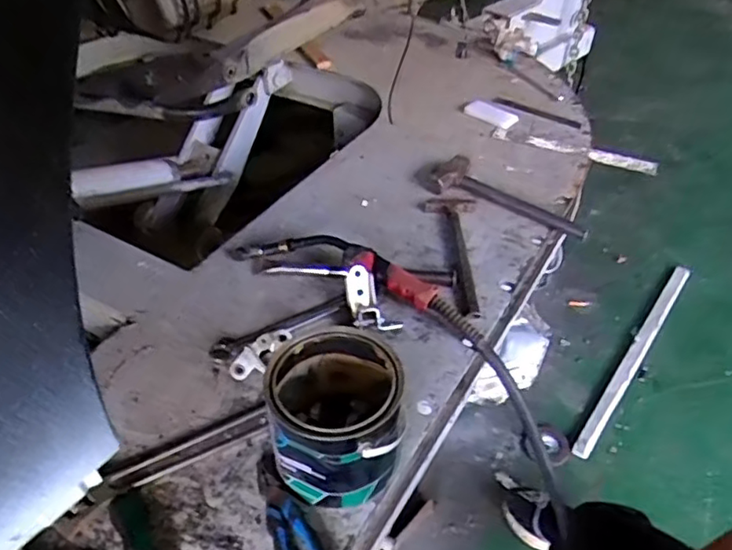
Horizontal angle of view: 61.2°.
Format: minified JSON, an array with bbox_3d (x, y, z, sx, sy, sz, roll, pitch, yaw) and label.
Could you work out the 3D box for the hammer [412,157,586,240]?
[{"bbox_3d":[0.262,-0.158,1.214,0.359,0.033,0.105,20,45,21],"label":"hammer"}]

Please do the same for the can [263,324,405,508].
[{"bbox_3d":[-0.037,0.170,0.753,0.152,0.155,0.171,-6,42,-7],"label":"can"}]

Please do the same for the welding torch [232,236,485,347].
[{"bbox_3d":[-0.016,-0.002,1.012,0.450,0.065,0.064,18,45,20],"label":"welding torch"}]

